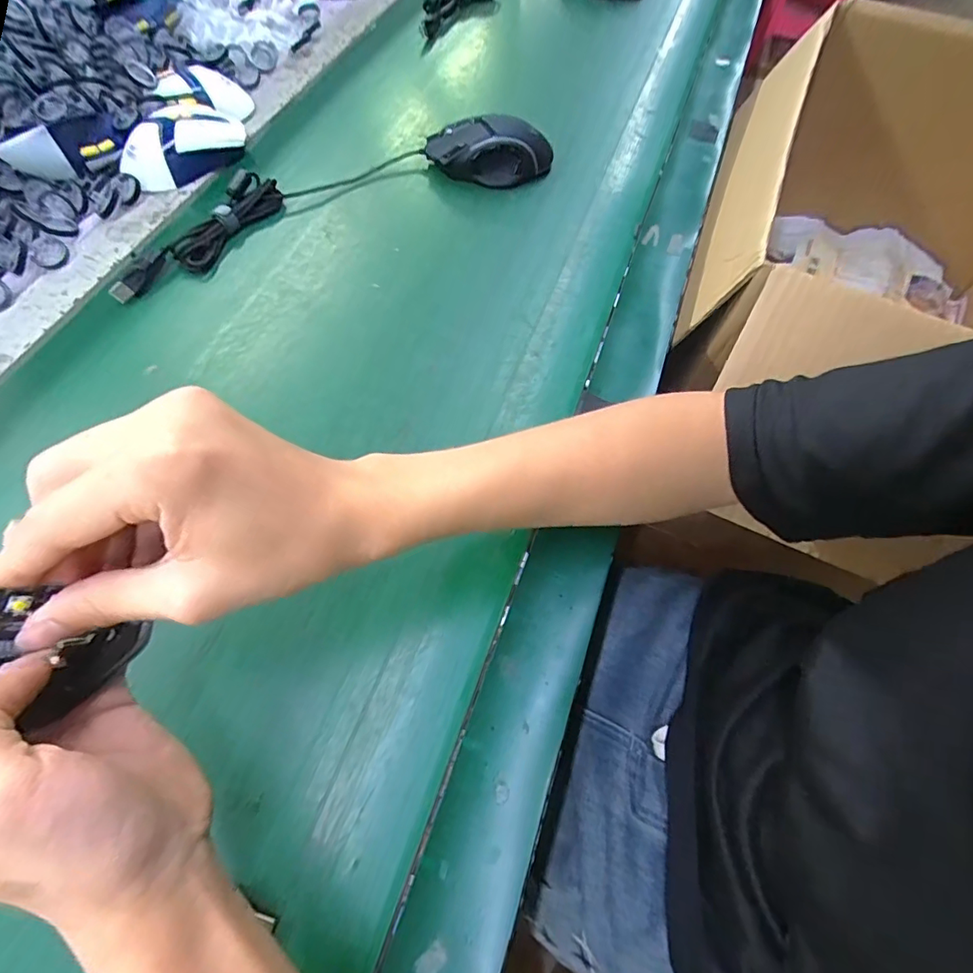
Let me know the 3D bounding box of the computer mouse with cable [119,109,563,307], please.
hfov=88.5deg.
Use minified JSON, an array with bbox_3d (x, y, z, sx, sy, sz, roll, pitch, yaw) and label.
[{"bbox_3d":[-0.132,-0.275,0.449,0.398,0.046,0.102,-22,65,-13],"label":"computer mouse with cable"}]

